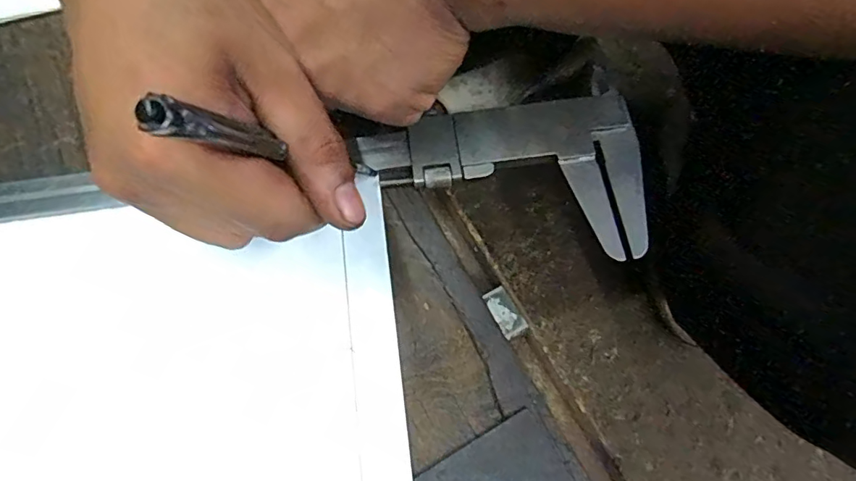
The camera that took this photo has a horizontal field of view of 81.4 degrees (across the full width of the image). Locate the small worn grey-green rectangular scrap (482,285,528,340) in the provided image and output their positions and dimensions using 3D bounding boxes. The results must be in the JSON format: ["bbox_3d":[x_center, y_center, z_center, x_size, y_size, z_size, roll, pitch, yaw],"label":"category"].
[{"bbox_3d":[0.036,0.034,0.235,0.012,0.004,0.023,-26,71,-8],"label":"small worn grey-green rectangular scrap"}]

